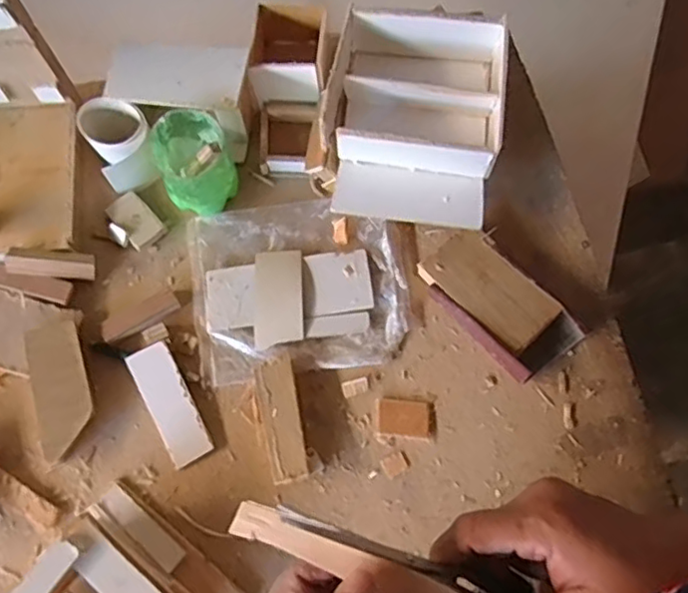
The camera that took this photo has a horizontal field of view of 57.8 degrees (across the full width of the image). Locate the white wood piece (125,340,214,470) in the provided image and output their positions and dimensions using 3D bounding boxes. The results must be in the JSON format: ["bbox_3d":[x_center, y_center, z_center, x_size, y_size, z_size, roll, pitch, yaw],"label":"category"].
[{"bbox_3d":[-0.131,0.079,0.466,0.033,0.010,0.092,-28,71,-9],"label":"white wood piece"}]

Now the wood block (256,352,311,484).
[{"bbox_3d":[-0.046,0.091,0.461,0.027,0.016,0.090,-11,70,-3],"label":"wood block"}]

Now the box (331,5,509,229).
[{"bbox_3d":[0.057,-0.142,0.510,0.132,0.077,0.158,6,70,3],"label":"box"}]

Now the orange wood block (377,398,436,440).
[{"bbox_3d":[0.047,0.092,0.470,0.042,0.004,0.029,4,69,2],"label":"orange wood block"}]

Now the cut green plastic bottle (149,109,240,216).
[{"bbox_3d":[-0.119,-0.106,0.498,0.056,0.081,0.061,0,69,1],"label":"cut green plastic bottle"}]

